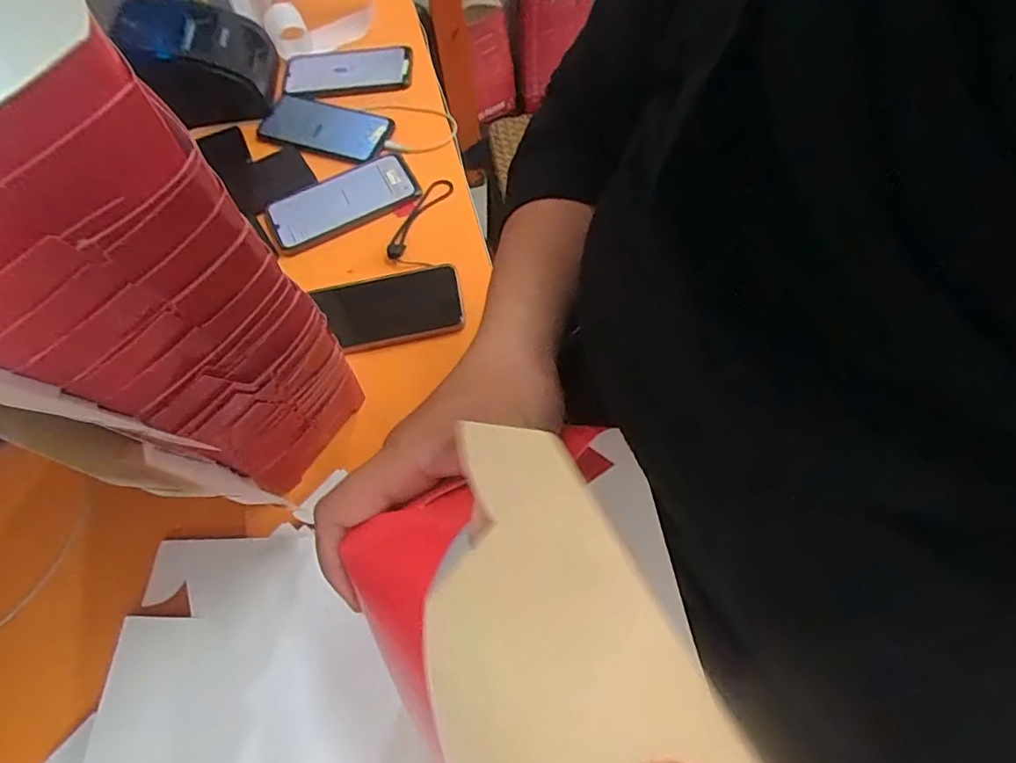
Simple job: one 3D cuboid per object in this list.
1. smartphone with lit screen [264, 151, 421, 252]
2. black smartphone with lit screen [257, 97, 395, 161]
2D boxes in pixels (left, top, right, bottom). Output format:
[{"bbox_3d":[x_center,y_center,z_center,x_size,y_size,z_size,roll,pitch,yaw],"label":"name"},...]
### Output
[{"bbox_3d":[-0.195,-0.216,0.659,0.170,0.011,0.089,-27,64,-10],"label":"smartphone with lit screen"},{"bbox_3d":[-0.234,-0.323,0.717,0.169,0.014,0.081,16,66,12],"label":"black smartphone with lit screen"}]

